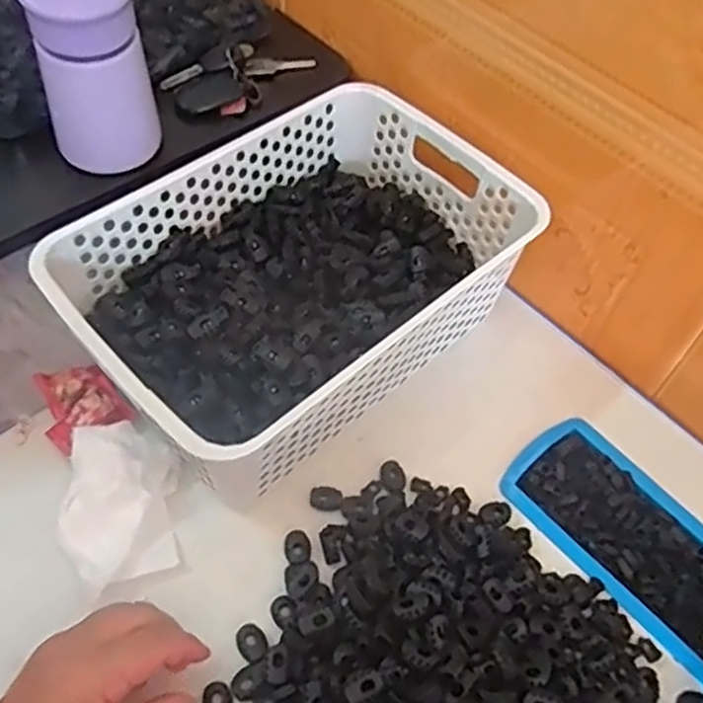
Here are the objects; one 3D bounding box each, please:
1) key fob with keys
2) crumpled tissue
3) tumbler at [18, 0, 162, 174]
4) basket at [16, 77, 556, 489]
[{"bbox_3d":[-0.090,-0.226,0.603,0.120,0.019,0.065,-36,66,-21],"label":"key fob with keys"},{"bbox_3d":[-0.150,0.100,0.480,0.068,0.029,0.101,-5,59,-5],"label":"crumpled tissue"},{"bbox_3d":[-0.171,-0.189,0.496,0.070,0.134,0.062,-9,60,-7],"label":"tumbler"},{"bbox_3d":[-0.032,-0.059,0.531,0.310,0.100,0.205,-38,67,-21],"label":"basket"}]

